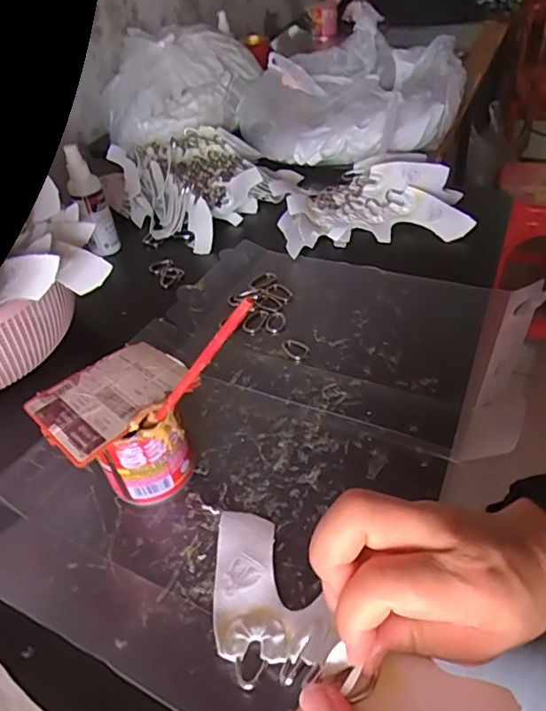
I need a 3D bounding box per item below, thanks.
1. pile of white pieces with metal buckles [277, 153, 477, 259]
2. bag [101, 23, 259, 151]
[{"bbox_3d":[0.118,-0.191,0.646,0.220,0.046,0.167,-7,41,1],"label":"pile of white pieces with metal buckles"},{"bbox_3d":[-0.144,-0.434,0.834,0.245,0.100,0.176,-14,42,-9],"label":"bag"}]

